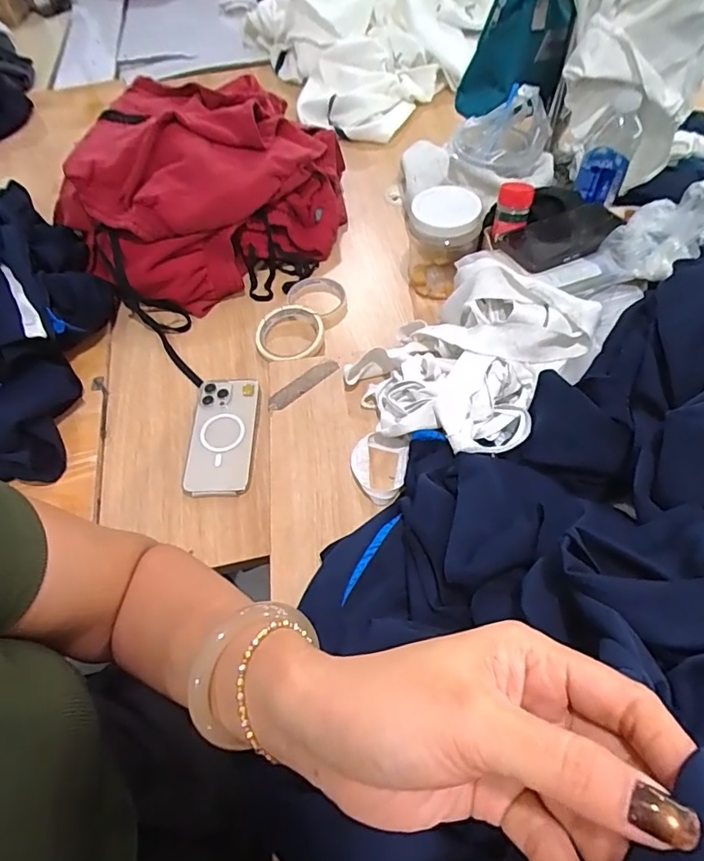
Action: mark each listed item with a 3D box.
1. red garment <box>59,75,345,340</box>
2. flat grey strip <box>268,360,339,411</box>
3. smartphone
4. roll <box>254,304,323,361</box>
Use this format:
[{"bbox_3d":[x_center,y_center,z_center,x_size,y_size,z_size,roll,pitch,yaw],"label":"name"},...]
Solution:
[{"bbox_3d":[-0.234,-0.369,0.794,0.380,0.178,0.353,-2,57,3],"label":"red garment"},{"bbox_3d":[-0.058,-0.055,0.628,0.099,0.005,0.023,-38,73,-17],"label":"flat grey strip"},{"bbox_3d":[-0.159,0.003,0.629,0.078,0.008,0.158,-3,57,2],"label":"smartphone"},{"bbox_3d":[-0.088,-0.132,0.715,0.094,0.028,0.094,-2,57,3],"label":"roll"}]

